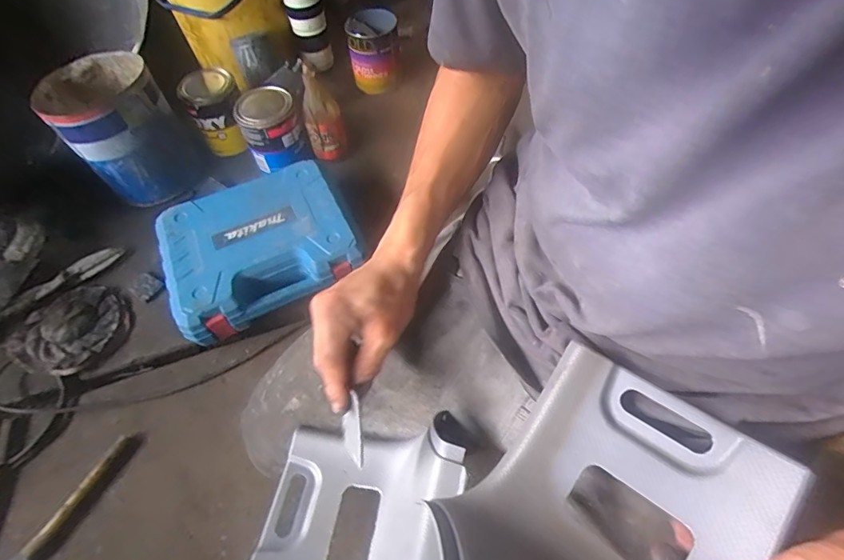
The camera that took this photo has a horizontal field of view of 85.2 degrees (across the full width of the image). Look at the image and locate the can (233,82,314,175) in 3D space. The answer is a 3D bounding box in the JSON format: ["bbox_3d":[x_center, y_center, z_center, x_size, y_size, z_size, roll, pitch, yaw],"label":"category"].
[{"bbox_3d":[-0.273,-0.272,0.841,0.102,0.121,0.098,-2,56,3],"label":"can"}]

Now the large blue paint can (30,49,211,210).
[{"bbox_3d":[-0.519,-0.261,0.822,0.172,0.234,0.167,-2,56,3],"label":"large blue paint can"}]

